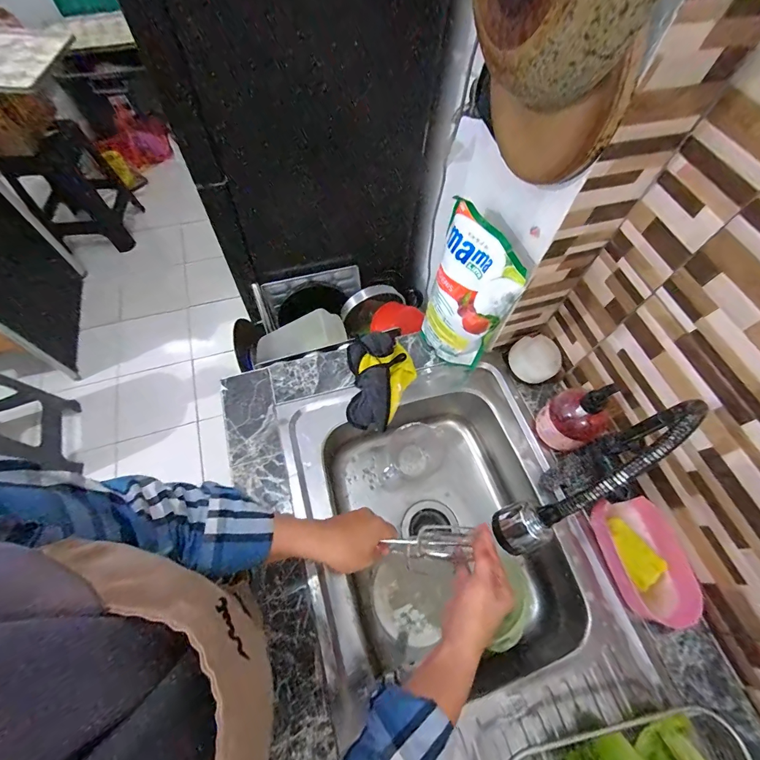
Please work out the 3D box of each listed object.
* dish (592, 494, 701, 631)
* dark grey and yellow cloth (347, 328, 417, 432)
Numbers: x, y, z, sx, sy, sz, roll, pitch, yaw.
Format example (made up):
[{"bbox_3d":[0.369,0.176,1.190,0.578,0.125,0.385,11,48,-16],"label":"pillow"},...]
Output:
[{"bbox_3d":[0.379,0.256,0.509,0.087,0.051,0.161,-9,63,-7],"label":"dish"},{"bbox_3d":[0.002,-0.010,0.655,0.122,0.054,0.192,-1,63,-2],"label":"dark grey and yellow cloth"}]

